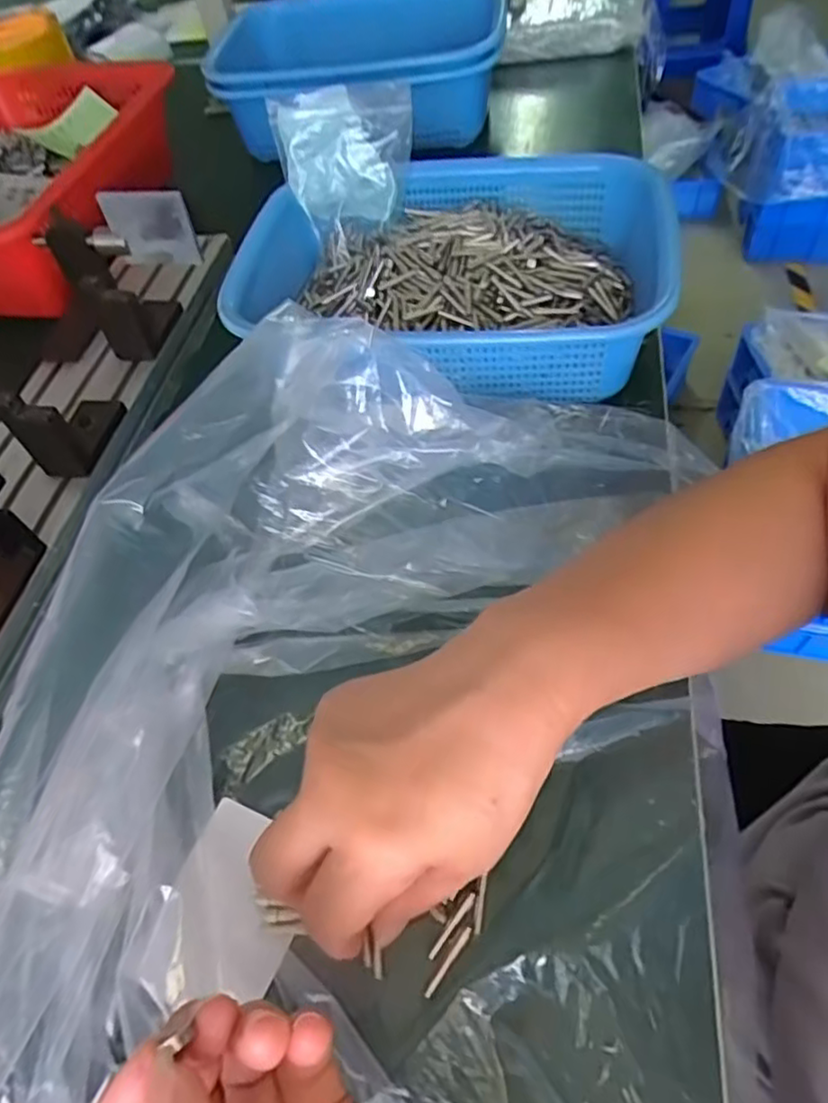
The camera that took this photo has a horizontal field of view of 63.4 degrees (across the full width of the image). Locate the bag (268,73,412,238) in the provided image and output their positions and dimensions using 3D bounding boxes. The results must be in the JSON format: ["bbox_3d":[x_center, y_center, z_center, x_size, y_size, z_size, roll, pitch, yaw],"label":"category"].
[{"bbox_3d":[-0.048,-0.284,0.488,0.095,0.090,0.013,-7,40,2],"label":"bag"}]

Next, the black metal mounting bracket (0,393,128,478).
[{"bbox_3d":[-0.212,-0.085,0.409,0.031,0.063,0.060,5,55,9],"label":"black metal mounting bracket"}]

